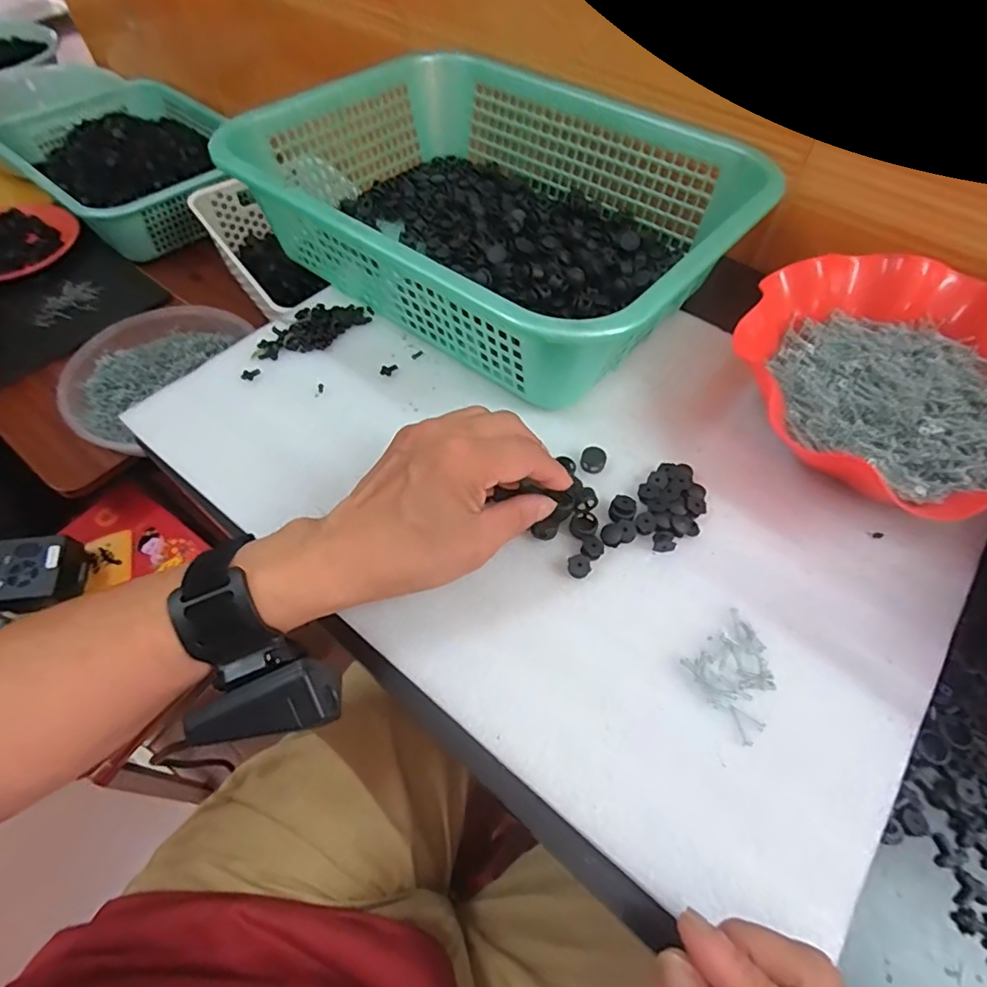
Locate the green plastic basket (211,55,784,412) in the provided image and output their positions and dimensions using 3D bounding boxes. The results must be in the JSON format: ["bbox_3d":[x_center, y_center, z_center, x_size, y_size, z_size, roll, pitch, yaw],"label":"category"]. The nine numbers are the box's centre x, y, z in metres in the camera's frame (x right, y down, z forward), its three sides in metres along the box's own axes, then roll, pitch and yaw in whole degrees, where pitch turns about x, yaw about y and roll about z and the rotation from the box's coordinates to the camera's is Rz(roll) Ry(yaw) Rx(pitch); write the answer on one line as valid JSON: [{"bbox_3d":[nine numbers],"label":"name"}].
[{"bbox_3d":[0.003,-0.245,0.457,0.381,0.091,0.295,34,65,18],"label":"green plastic basket"}]

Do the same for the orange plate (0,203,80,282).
[{"bbox_3d":[-0.711,-0.375,0.833,0.173,0.046,0.180,0,58,0],"label":"orange plate"}]

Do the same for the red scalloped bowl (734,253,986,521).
[{"bbox_3d":[0.287,-0.079,0.385,0.202,0.070,0.218,0,59,0],"label":"red scalloped bowl"}]

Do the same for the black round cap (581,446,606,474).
[{"bbox_3d":[0.069,-0.024,0.386,0.017,0.007,0.019,12,60,7],"label":"black round cap"}]

